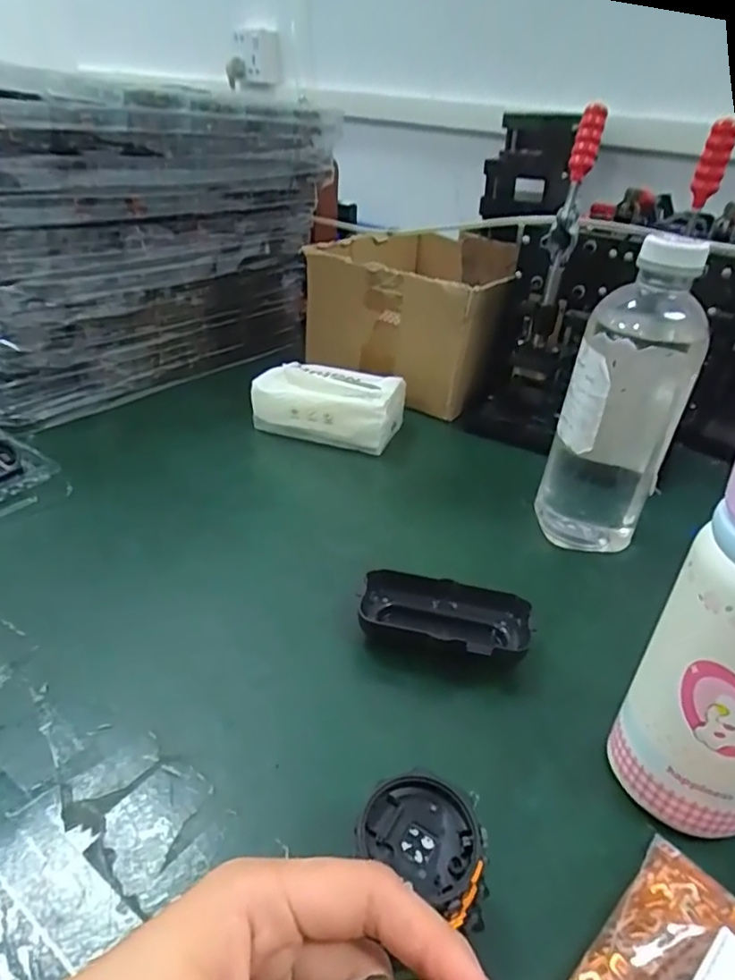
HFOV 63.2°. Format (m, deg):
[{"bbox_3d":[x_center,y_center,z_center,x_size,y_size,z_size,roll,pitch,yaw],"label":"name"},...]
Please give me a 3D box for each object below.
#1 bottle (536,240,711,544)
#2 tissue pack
[{"bbox_3d":[0.190,-0.060,0.448,0.078,0.231,0.069,20,35,21],"label":"bottle"},{"bbox_3d":[-0.039,-0.088,0.621,0.146,0.058,0.087,14,33,12],"label":"tissue pack"}]

